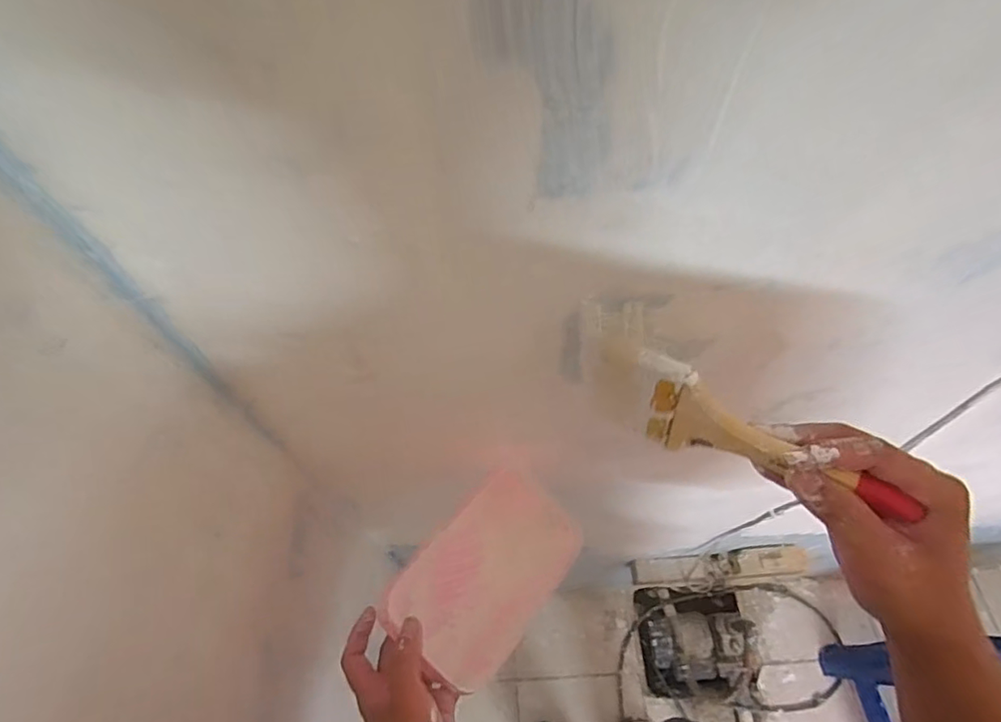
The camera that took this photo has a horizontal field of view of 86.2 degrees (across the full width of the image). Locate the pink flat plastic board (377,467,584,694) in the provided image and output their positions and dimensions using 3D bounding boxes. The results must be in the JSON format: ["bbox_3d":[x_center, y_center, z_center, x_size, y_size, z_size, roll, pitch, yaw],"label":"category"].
[{"bbox_3d":[-0.013,0.194,0.500,0.121,0.047,0.177,34,67,21],"label":"pink flat plastic board"}]

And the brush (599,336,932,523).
[{"bbox_3d":[0.139,0.044,0.328,0.185,0.077,0.015,26,64,24],"label":"brush"}]

